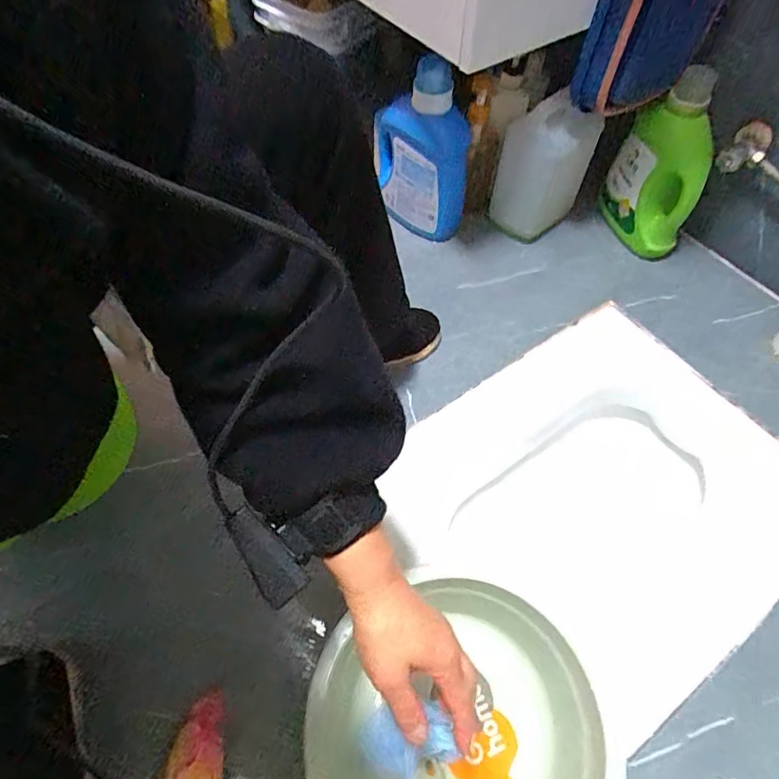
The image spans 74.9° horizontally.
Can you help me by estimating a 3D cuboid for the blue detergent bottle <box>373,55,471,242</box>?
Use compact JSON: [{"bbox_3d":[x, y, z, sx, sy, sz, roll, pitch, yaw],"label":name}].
[{"bbox_3d":[0.049,-0.380,0.827,0.072,0.262,0.151,-36,65,-22],"label":"blue detergent bottle"}]

